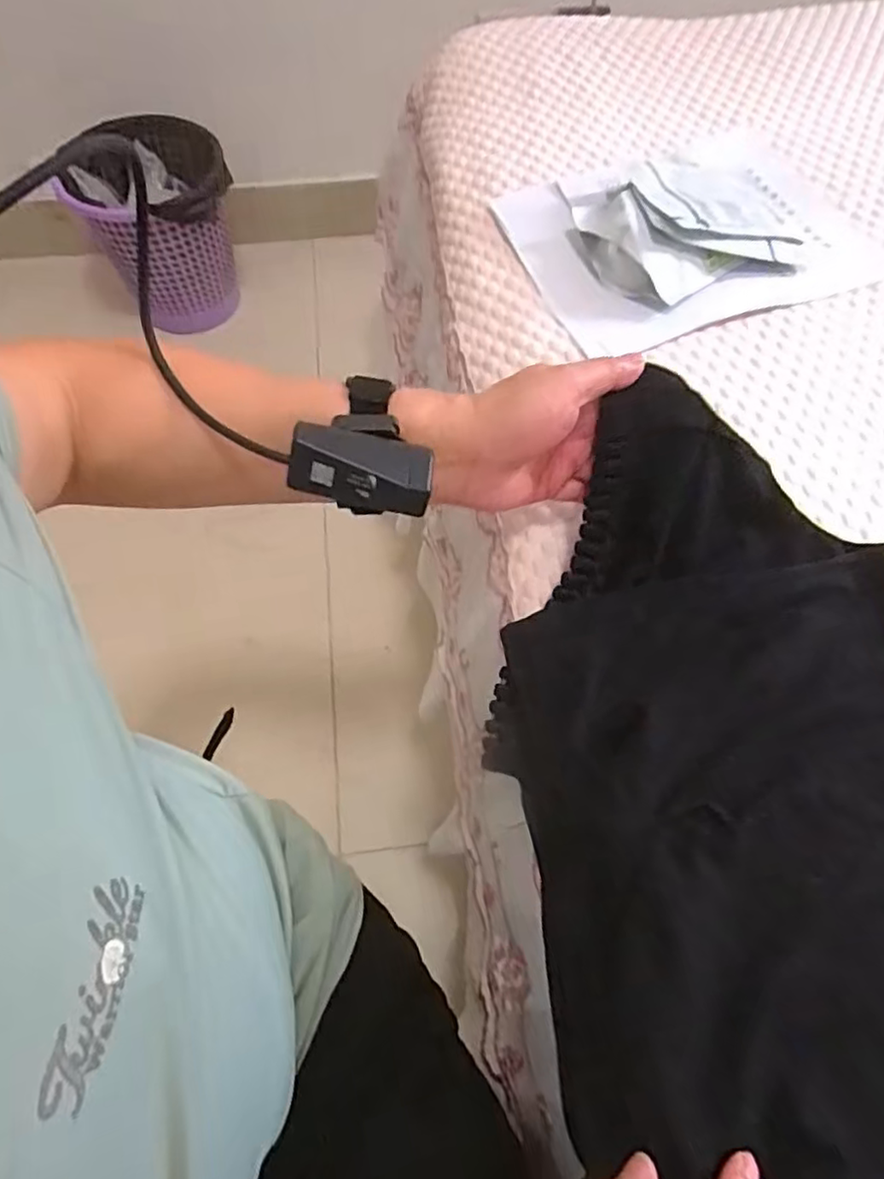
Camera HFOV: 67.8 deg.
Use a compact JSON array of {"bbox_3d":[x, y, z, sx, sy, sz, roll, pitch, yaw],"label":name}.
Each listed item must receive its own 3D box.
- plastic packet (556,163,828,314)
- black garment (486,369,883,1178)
[{"bbox_3d":[0.217,-0.319,0.554,0.208,0.036,0.143,-23,67,-10],"label":"plastic packet"},{"bbox_3d":[0.182,0.147,0.333,0.257,0.088,0.531,-8,67,-3],"label":"black garment"}]

